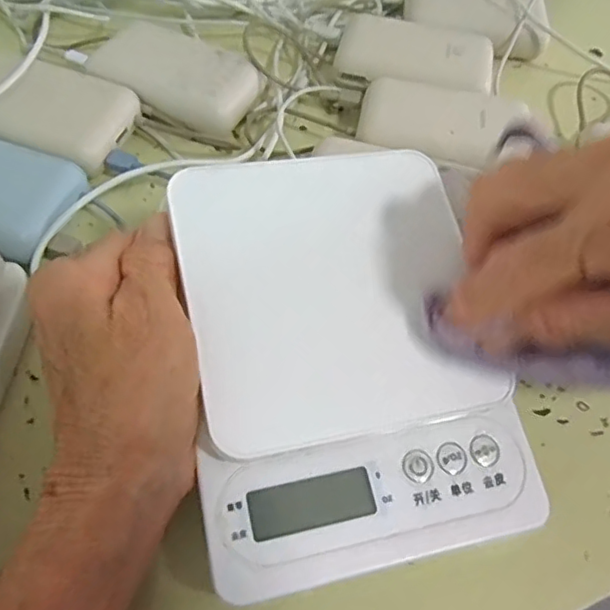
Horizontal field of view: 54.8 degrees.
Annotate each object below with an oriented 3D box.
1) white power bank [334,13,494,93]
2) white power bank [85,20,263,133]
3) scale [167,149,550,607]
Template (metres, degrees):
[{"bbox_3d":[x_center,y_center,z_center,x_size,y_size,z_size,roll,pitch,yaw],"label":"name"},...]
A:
[{"bbox_3d":[0.073,-0.165,0.398,0.101,0.022,0.061,16,57,6],"label":"white power bank"},{"bbox_3d":[-0.081,-0.145,0.370,0.105,0.019,0.057,31,60,15],"label":"white power bank"},{"bbox_3d":[0.020,0.014,0.236,0.129,0.015,0.169,-7,75,-15],"label":"scale"}]

